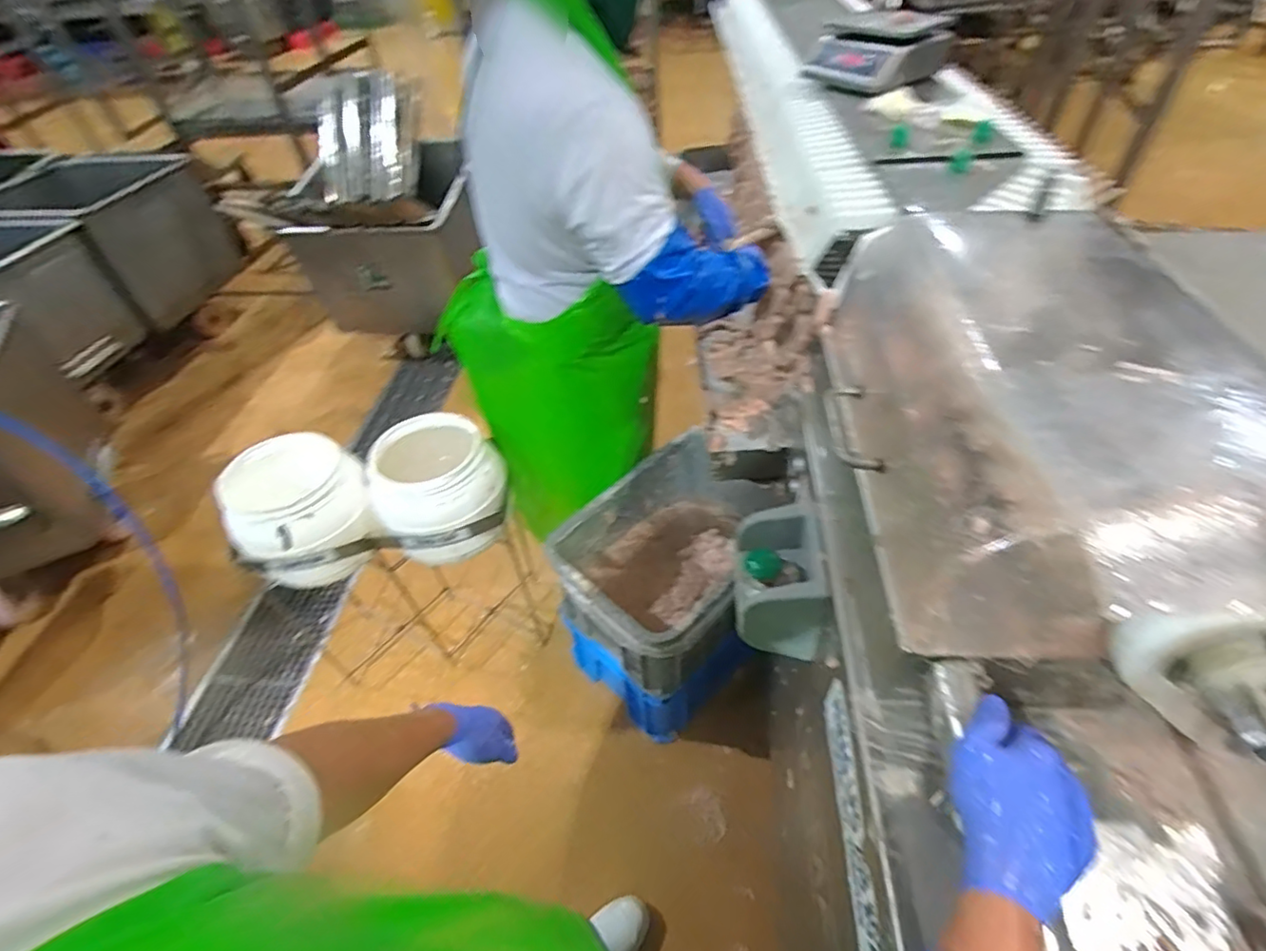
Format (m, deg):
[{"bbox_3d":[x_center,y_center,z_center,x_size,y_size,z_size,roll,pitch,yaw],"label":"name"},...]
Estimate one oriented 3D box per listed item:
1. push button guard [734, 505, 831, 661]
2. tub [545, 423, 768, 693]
[{"bbox_3d":[0.191,0.138,0.779,0.101,0.133,0.151,0,47,5],"label":"push button guard"},{"bbox_3d":[0.095,0.177,1.326,0.370,0.226,0.515,27,54,27],"label":"tub"}]

